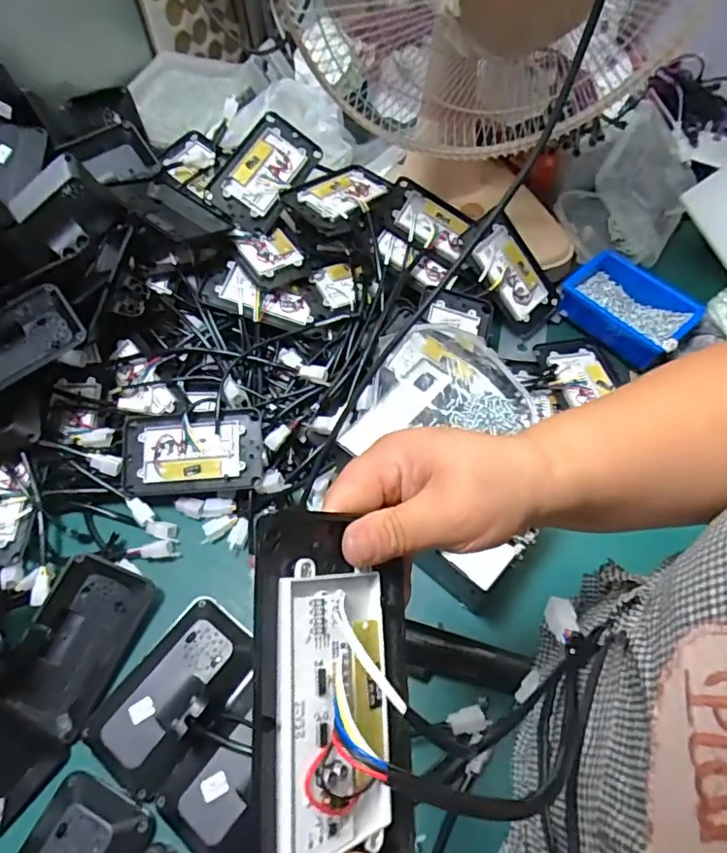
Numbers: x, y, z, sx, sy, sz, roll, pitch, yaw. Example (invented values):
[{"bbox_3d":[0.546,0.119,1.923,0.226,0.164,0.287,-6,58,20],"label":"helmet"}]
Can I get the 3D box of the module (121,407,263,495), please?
[{"bbox_3d":[-0.190,0.026,0.606,0.154,0.017,0.089,-4,78,5],"label":"module"}]

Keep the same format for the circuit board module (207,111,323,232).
[{"bbox_3d":[-0.127,-0.326,0.703,0.089,0.024,0.155,33,75,-7],"label":"circuit board module"}]

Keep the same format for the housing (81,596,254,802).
[{"bbox_3d":[-0.177,0.241,0.503,0.095,0.052,0.158,30,66,18],"label":"housing"}]

